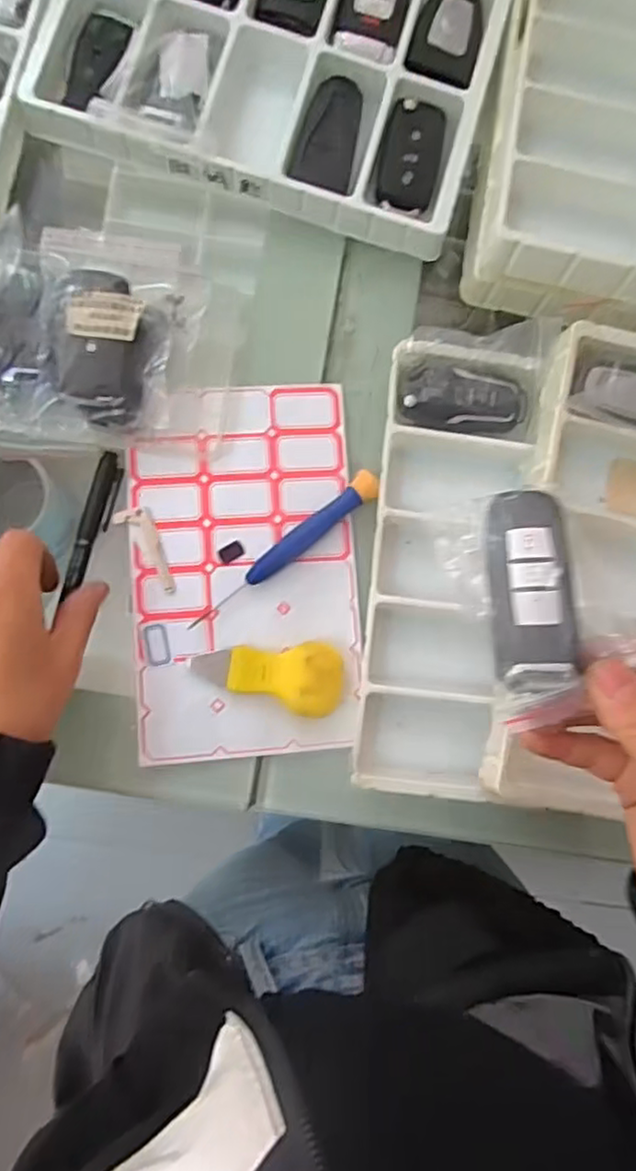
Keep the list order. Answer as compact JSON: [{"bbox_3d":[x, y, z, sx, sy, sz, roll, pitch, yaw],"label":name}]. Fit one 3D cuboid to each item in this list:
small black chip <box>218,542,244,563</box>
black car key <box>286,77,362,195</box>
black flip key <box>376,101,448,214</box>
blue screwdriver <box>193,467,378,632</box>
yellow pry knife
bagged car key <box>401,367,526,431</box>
[{"bbox_3d":[-0.046,-0.018,0.357,0.014,0.004,0.008,-31,87,-8],"label":"small black chip"},{"bbox_3d":[0.007,-0.253,0.375,0.034,0.013,0.073,15,83,-3],"label":"black car key"},{"bbox_3d":[0.053,-0.243,0.379,0.034,0.012,0.066,12,83,-3],"label":"black flip key"},{"bbox_3d":[-0.016,-0.018,0.355,0.122,0.011,0.015,-41,88,-8],"label":"blue screwdriver"},{"bbox_3d":[-0.026,0.049,0.346,0.076,0.015,0.036,-1,84,-5],"label":"yellow pry knife"},{"bbox_3d":[0.080,-0.100,0.362,0.068,0.010,0.030,7,83,-4],"label":"bagged car key"}]

